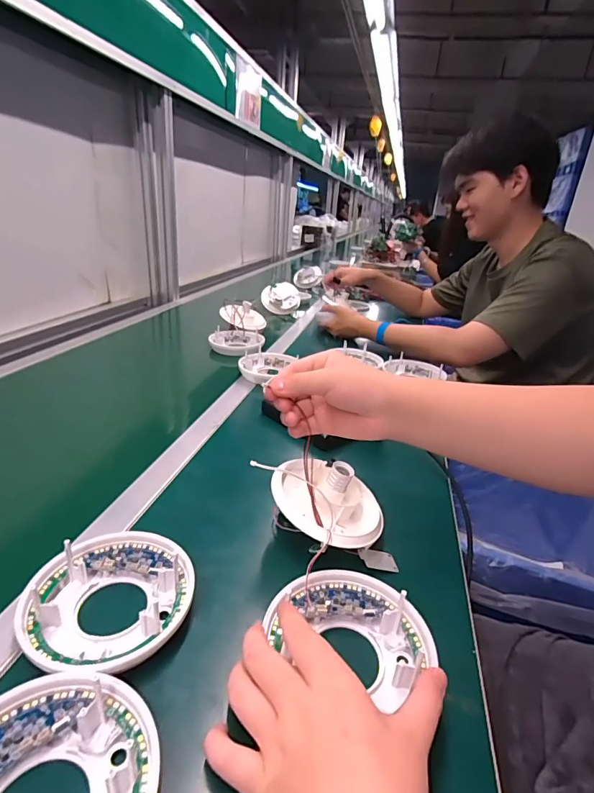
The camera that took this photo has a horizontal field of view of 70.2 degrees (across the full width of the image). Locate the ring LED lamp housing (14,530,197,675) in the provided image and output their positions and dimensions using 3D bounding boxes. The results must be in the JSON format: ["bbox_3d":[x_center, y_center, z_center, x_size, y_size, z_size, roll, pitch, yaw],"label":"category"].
[{"bbox_3d":[-0.156,0.170,0.358,0.124,0.035,0.130,4,25,-2],"label":"ring LED lamp housing"}]

